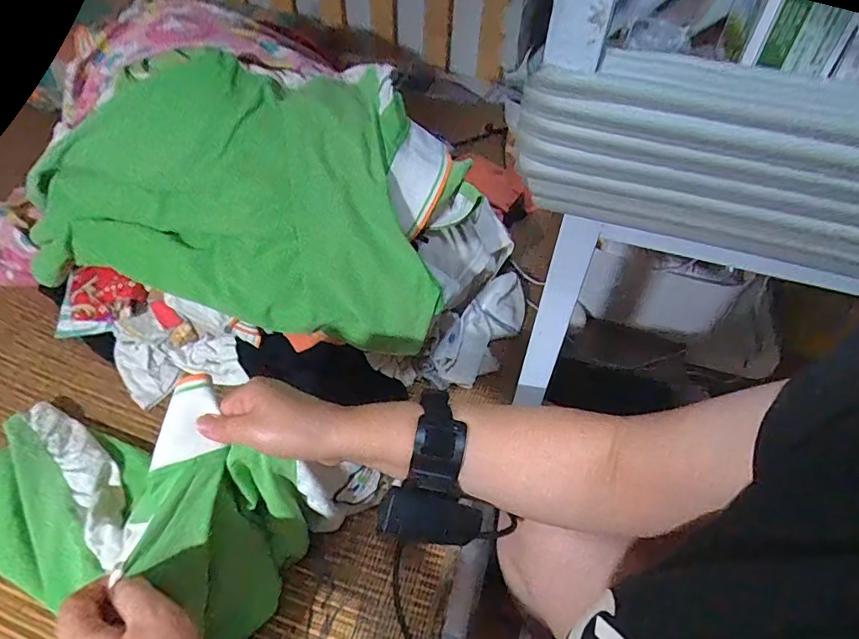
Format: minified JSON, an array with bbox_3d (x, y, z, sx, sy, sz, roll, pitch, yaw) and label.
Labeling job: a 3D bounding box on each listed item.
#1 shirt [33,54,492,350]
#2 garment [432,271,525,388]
[{"bbox_3d":[-0.216,-0.139,0.554,0.488,0.211,0.178,10,47,4],"label":"shirt"},{"bbox_3d":[0.070,0.009,0.644,0.076,0.045,0.169,25,50,18],"label":"garment"}]

